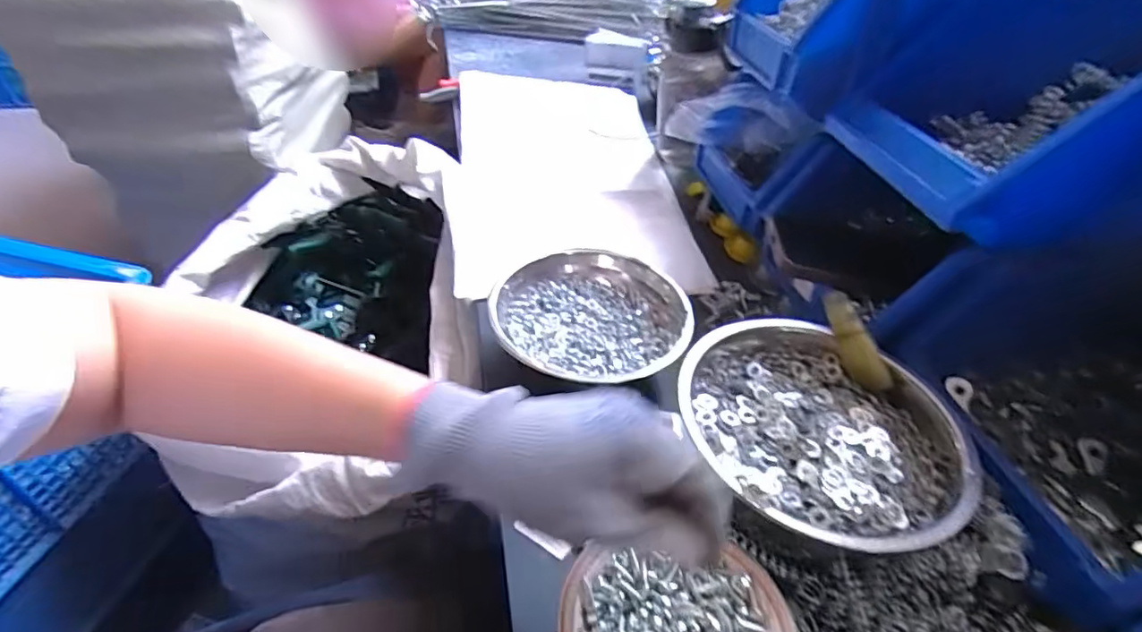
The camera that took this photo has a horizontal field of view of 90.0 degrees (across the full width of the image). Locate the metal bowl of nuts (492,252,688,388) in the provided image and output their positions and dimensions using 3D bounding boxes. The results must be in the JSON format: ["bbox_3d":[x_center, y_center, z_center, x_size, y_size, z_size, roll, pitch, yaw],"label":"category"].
[{"bbox_3d":[0.019,-0.005,0.503,0.166,0.041,0.146,13,41,10],"label":"metal bowl of nuts"}]

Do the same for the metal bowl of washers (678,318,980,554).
[{"bbox_3d":[0.162,0.083,0.389,0.172,0.059,0.179,3,41,-2],"label":"metal bowl of washers"}]

